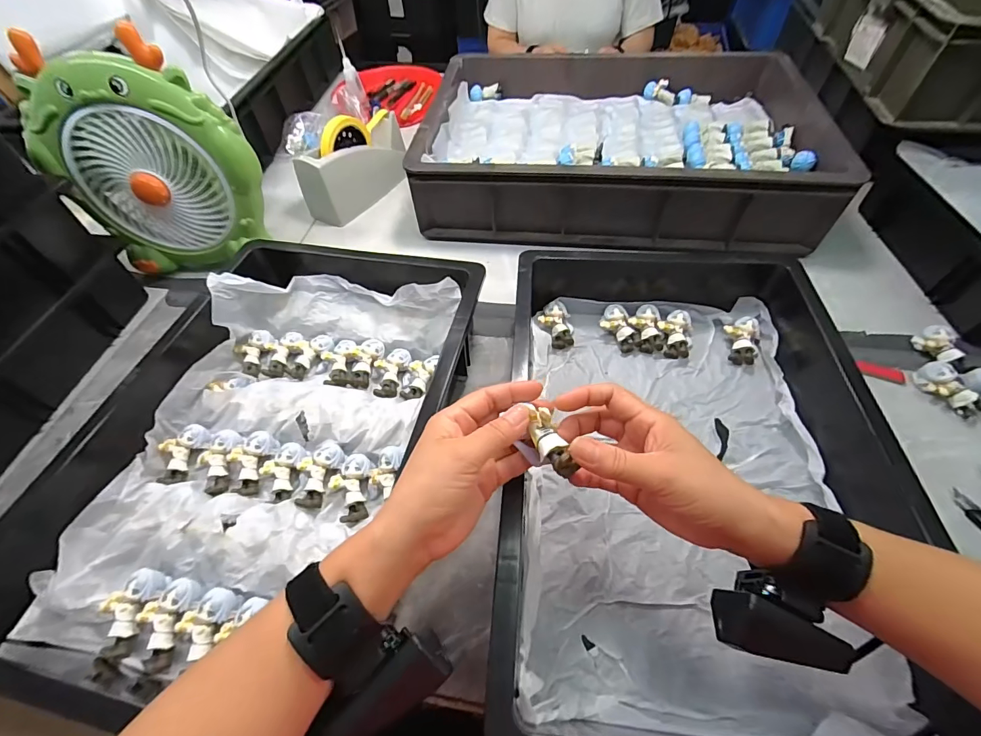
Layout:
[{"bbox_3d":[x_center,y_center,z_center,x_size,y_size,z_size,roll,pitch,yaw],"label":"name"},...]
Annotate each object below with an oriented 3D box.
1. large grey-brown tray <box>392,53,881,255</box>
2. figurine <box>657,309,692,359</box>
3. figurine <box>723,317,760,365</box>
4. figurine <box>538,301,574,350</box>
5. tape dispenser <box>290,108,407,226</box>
[{"bbox_3d":[0.196,-0.381,0.682,0.577,0.114,0.381,6,55,7],"label":"large grey-brown tray"},{"bbox_3d":[0.229,-0.042,0.511,0.039,0.021,0.061,0,54,4],"label":"figurine"},{"bbox_3d":[0.307,-0.032,0.500,0.039,0.022,0.062,4,54,6],"label":"figurine"},{"bbox_3d":[0.084,-0.055,0.527,0.039,0.019,0.062,-3,60,-1],"label":"figurine"},{"bbox_3d":[-0.224,-0.354,0.697,0.075,0.100,0.205,30,61,23],"label":"tape dispenser"}]

